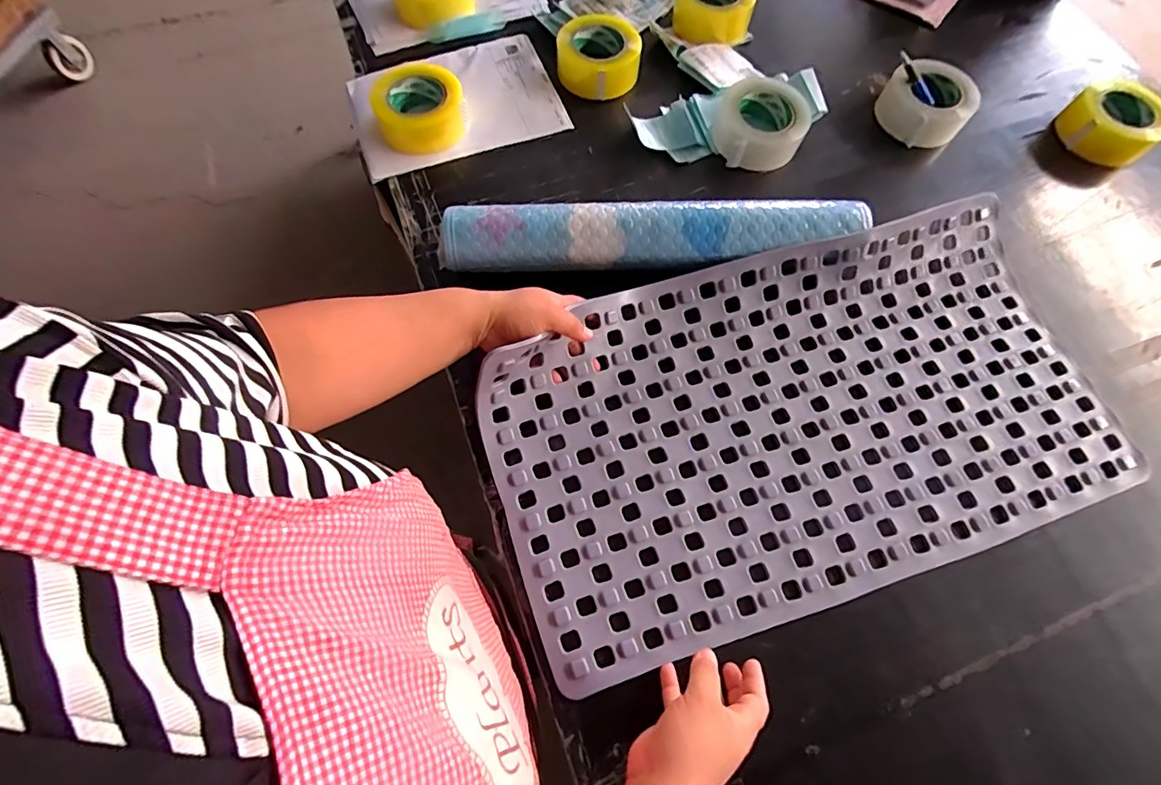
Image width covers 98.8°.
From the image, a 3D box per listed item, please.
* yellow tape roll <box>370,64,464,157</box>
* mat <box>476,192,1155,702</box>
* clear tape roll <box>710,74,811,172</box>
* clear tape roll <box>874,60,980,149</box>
[{"bbox_3d":[-0.228,-0.403,0.703,0.123,0.051,0.129,-20,70,-9],"label":"yellow tape roll"},{"bbox_3d":[0.244,0.020,0.541,0.668,0.052,0.372,-16,71,-7],"label":"mat"},{"bbox_3d":[0.254,-0.378,0.703,0.117,0.059,0.118,-11,69,-6],"label":"clear tape roll"},{"bbox_3d":[0.505,-0.423,0.732,0.126,0.050,0.124,36,72,12],"label":"clear tape roll"}]

